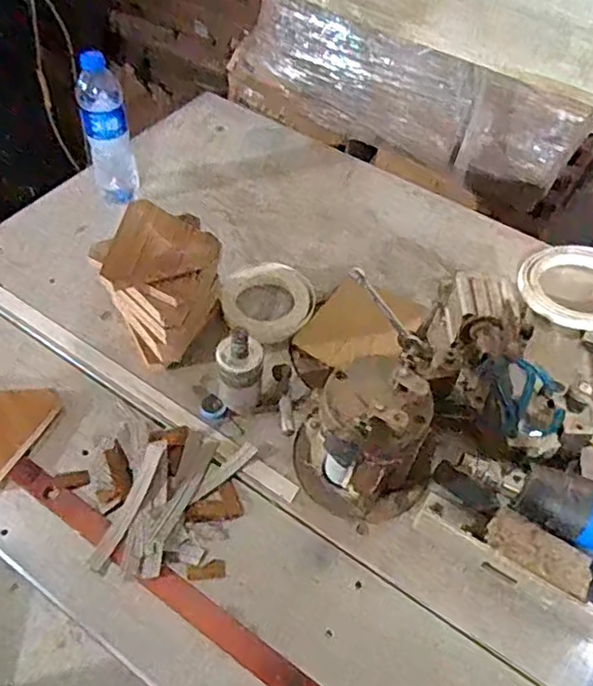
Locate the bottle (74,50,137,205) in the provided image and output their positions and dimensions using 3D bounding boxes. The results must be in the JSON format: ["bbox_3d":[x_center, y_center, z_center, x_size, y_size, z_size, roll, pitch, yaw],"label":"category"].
[{"bbox_3d":[-0.291,-0.317,0.952,0.067,0.236,0.054,-12,54,-14],"label":"bottle"}]

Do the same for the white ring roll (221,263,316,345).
[{"bbox_3d":[-0.039,-0.063,0.902,0.134,0.018,0.147,2,52,-3],"label":"white ring roll"}]

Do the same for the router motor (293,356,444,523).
[{"bbox_3d":[0.081,0.106,0.691,0.162,0.165,0.153,2,52,-3],"label":"router motor"}]

